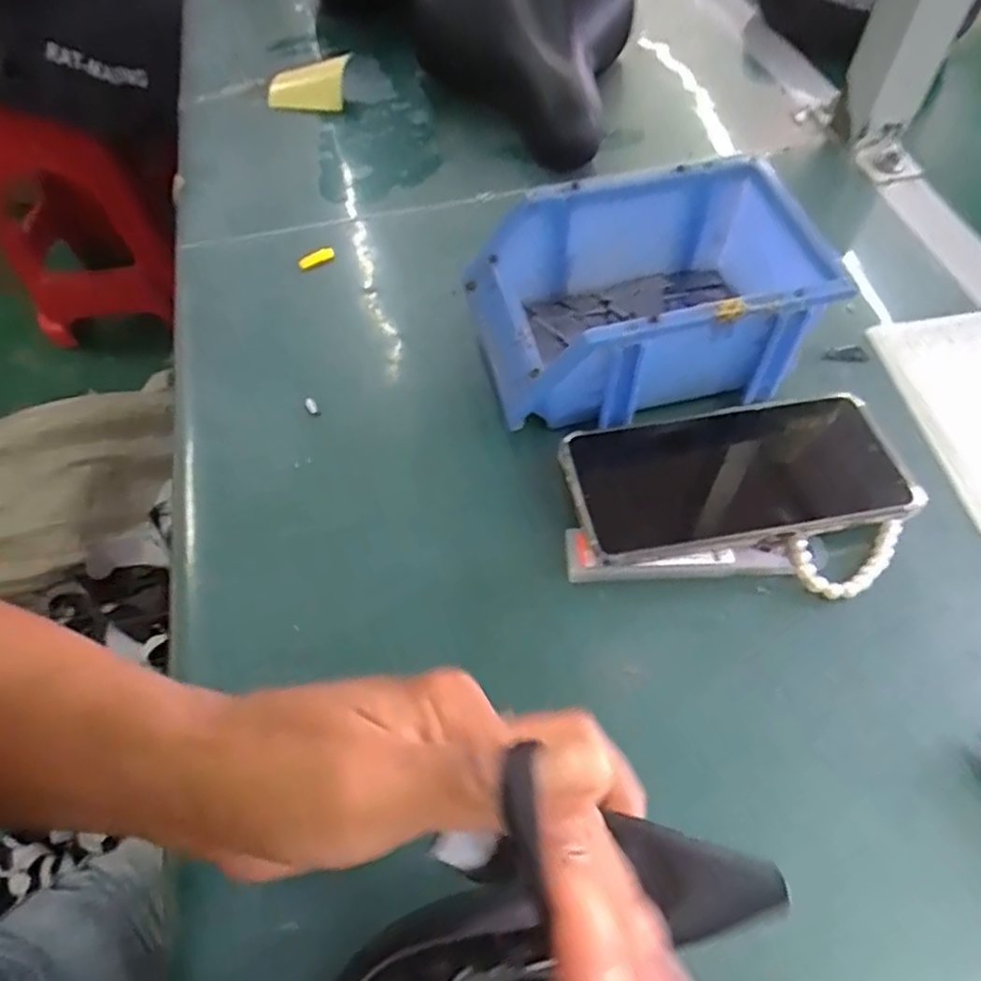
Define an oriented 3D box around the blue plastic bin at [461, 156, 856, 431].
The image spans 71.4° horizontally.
[{"bbox_3d":[0.085,-0.110,0.386,0.174,0.075,0.122,-11,58,-7],"label":"blue plastic bin"}]

